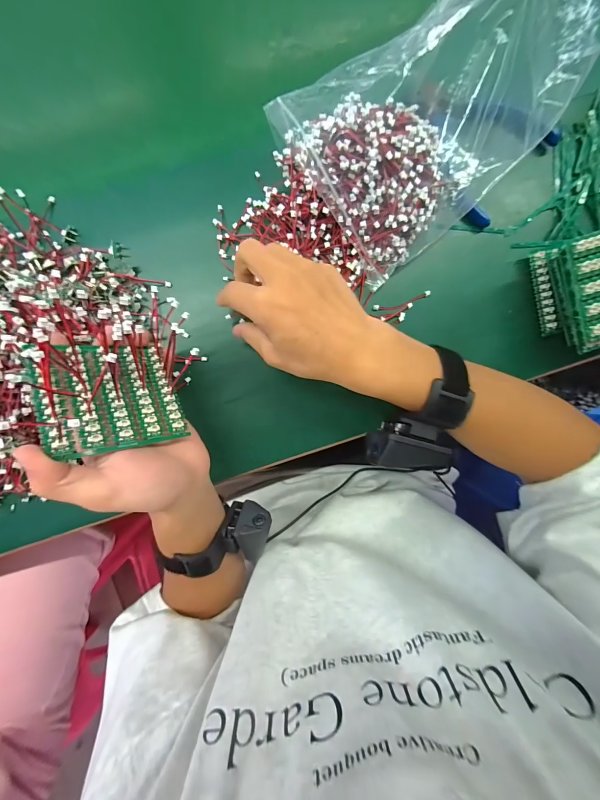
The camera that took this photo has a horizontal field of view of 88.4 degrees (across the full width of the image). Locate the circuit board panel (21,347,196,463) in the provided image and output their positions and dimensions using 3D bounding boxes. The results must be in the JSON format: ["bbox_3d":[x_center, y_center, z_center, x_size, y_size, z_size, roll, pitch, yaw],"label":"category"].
[{"bbox_3d":[-0.133,-0.005,0.218,0.007,0.083,0.079,-40,69,42],"label":"circuit board panel"}]

